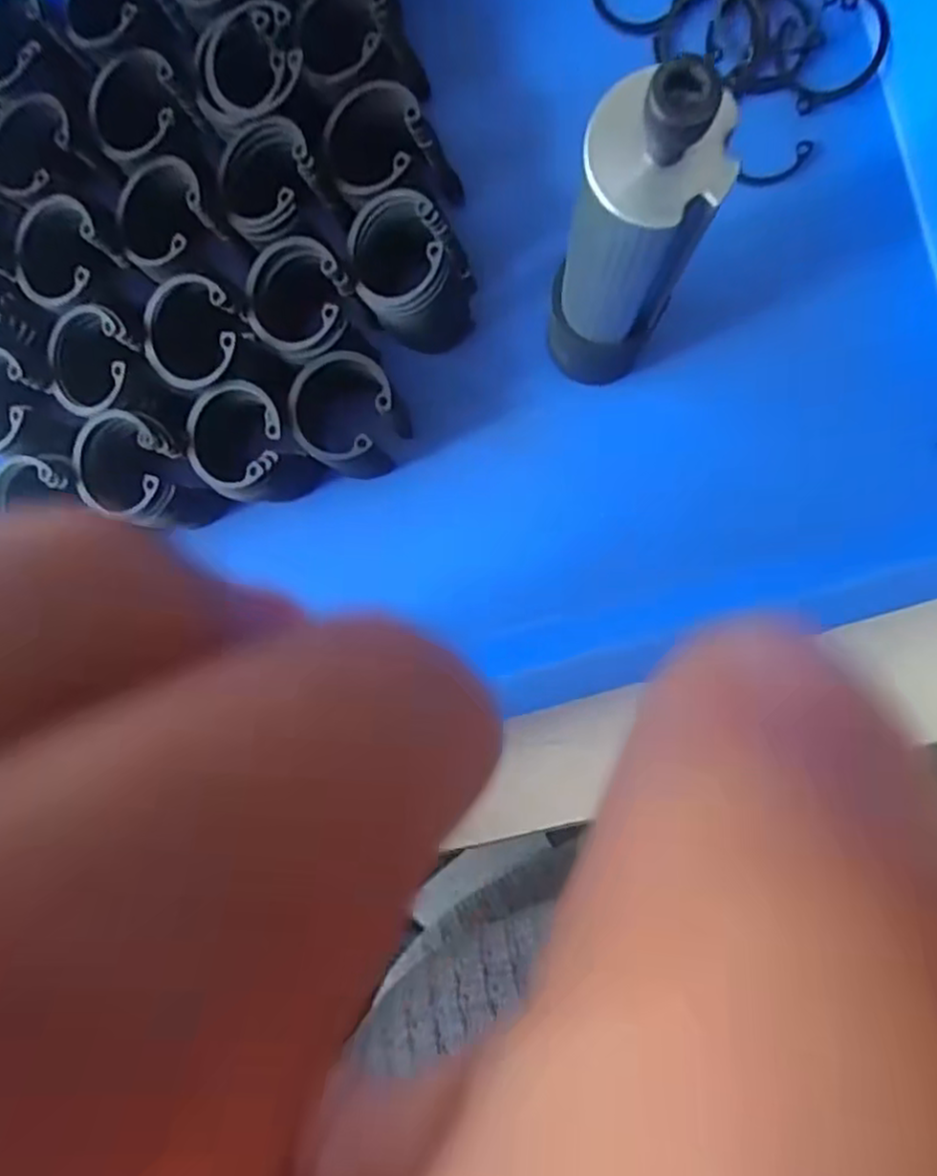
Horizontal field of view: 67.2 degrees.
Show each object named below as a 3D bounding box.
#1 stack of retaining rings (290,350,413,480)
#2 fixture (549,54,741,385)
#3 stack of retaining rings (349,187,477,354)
[{"bbox_3d":[-0.041,-0.060,0.252,0.032,0.037,0.039,-18,91,5],"label":"stack of retaining rings"},{"bbox_3d":[0.041,-0.085,0.192,0.030,0.142,0.027,25,94,3],"label":"fixture"},{"bbox_3d":[-0.019,-0.107,0.243,0.036,0.043,0.043,-35,89,5],"label":"stack of retaining rings"}]

